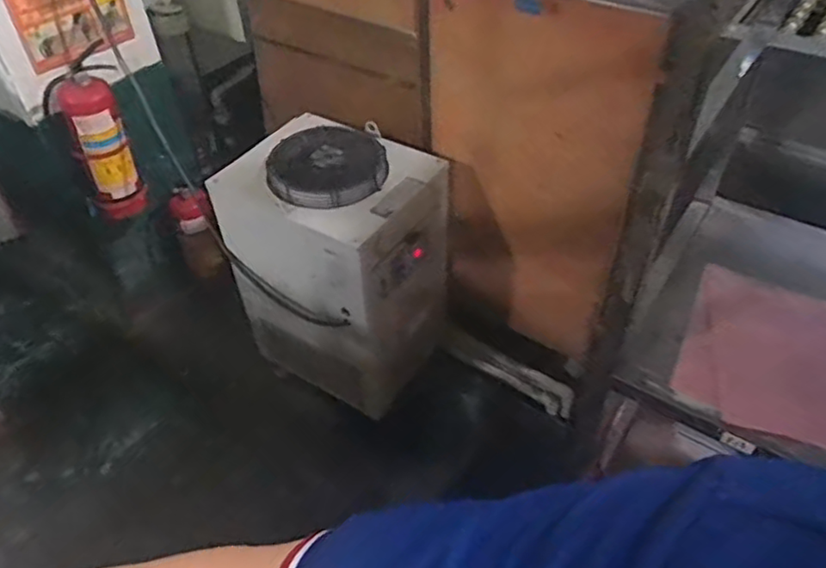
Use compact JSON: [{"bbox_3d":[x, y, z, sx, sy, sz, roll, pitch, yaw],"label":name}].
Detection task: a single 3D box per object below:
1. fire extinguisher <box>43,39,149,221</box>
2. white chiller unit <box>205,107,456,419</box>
[{"bbox_3d":[-0.840,-0.376,1.705,0.177,0.448,0.120,-20,47,-18],"label":"fire extinguisher"},{"bbox_3d":[-0.184,-0.049,1.679,0.449,0.681,0.397,30,52,29],"label":"white chiller unit"}]

